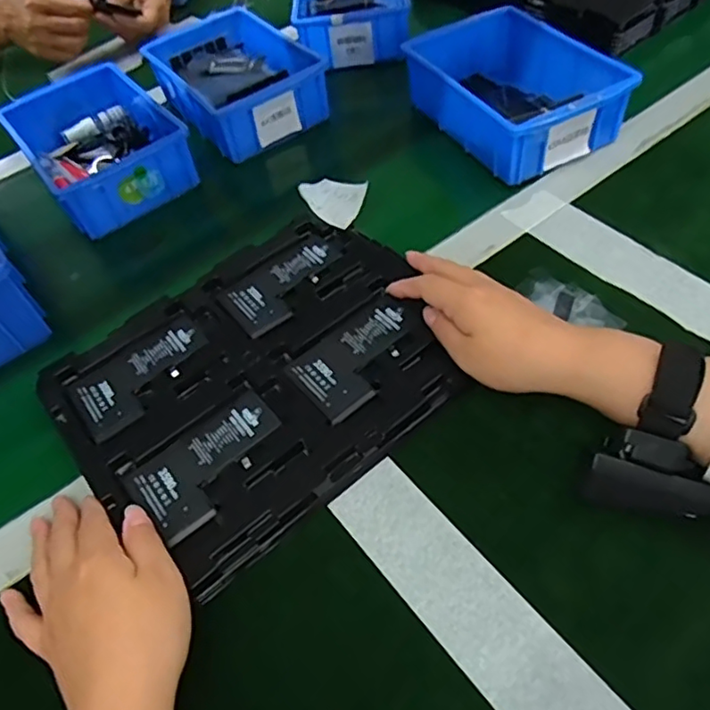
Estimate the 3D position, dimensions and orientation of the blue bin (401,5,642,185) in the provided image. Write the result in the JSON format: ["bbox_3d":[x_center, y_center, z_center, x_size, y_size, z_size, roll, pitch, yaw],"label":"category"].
[{"bbox_3d":[0.142,-0.259,0.555,0.130,0.057,0.207,-24,57,-13],"label":"blue bin"}]

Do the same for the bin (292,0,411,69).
[{"bbox_3d":[-0.006,-0.429,0.718,0.128,0.058,0.200,-5,52,4],"label":"bin"}]

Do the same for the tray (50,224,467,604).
[{"bbox_3d":[-0.065,0.009,0.419,0.262,0.023,0.217,-35,60,-19],"label":"tray"}]

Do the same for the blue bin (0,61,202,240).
[{"bbox_3d":[-0.259,-0.212,0.597,0.128,0.058,0.198,-34,55,-17],"label":"blue bin"}]

